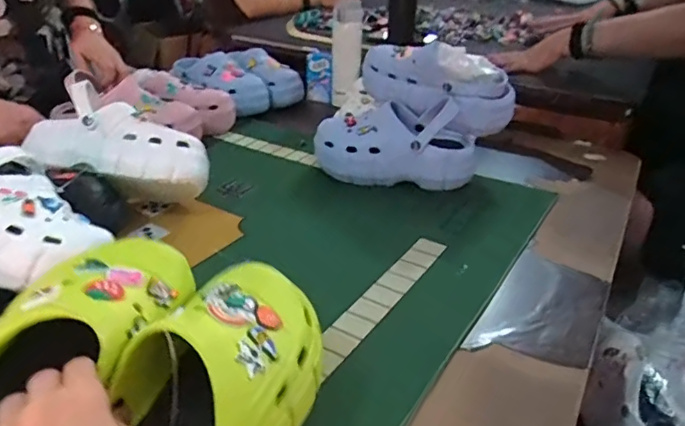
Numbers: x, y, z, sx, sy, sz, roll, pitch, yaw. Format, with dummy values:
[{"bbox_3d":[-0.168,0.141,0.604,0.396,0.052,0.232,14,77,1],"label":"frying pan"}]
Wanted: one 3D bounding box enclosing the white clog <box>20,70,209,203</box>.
[{"bbox_3d":[-0.313,-0.095,0.762,0.247,0.086,0.124,23,34,3],"label":"white clog"}]

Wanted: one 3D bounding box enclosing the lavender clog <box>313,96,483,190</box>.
[{"bbox_3d":[0.089,-0.115,0.905,0.270,0.120,0.118,9,32,13],"label":"lavender clog"}]

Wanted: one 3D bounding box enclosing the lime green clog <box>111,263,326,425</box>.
[{"bbox_3d":[-0.085,0.127,0.362,0.101,0.103,0.248,7,32,11],"label":"lime green clog"}]

